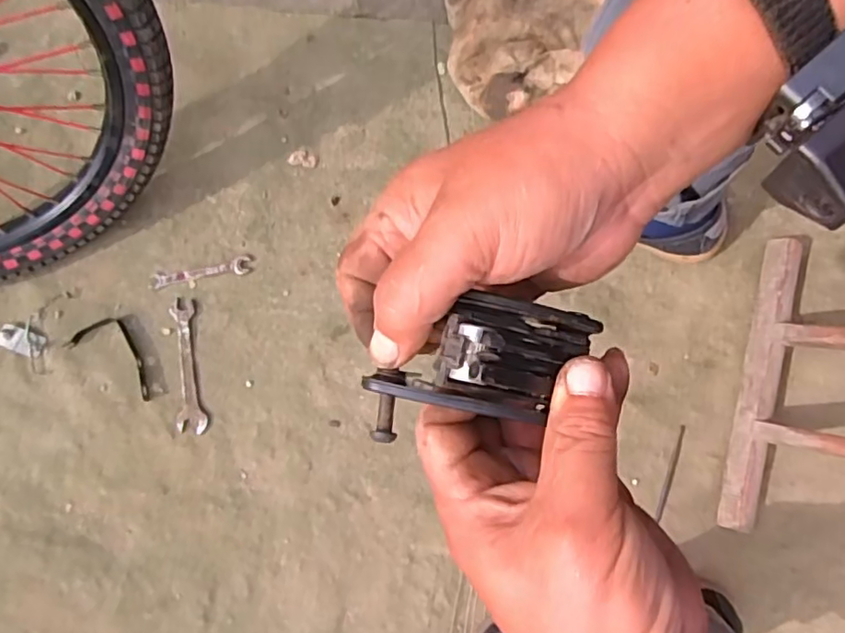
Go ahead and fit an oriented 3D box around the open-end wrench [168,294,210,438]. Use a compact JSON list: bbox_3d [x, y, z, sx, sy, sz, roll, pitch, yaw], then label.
[{"bbox_3d":[-0.263,0.055,0.686,0.032,0.004,0.150,-8,80,-1],"label":"open-end wrench"}]

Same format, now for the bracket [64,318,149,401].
[{"bbox_3d":[-0.340,0.041,0.686,0.111,0.011,0.056,32,82,6],"label":"bracket"}]

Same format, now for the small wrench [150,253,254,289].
[{"bbox_3d":[-0.256,-0.051,0.705,0.114,0.007,0.025,-13,80,-2],"label":"small wrench"}]

